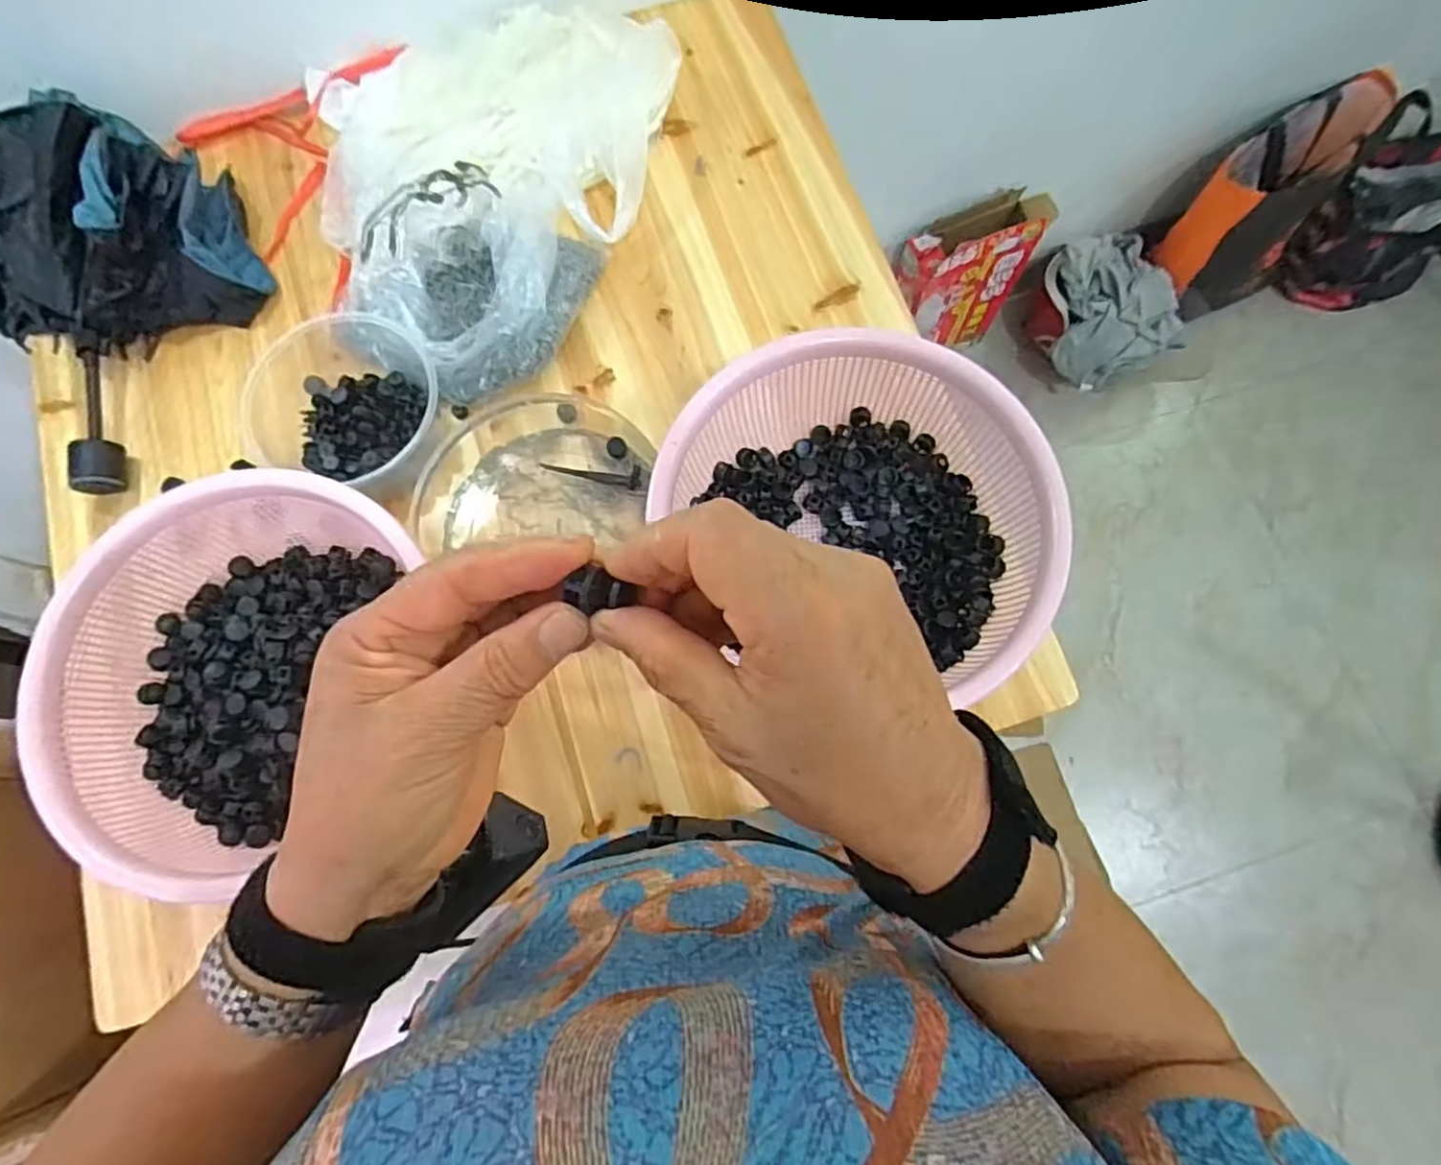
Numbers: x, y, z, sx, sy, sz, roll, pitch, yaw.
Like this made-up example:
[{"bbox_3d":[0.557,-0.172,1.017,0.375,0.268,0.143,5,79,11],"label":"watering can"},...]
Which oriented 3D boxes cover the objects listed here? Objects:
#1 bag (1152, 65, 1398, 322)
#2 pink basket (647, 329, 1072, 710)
[{"bbox_3d":[0.937,-0.662,1.247,0.234,0.391,0.135,23,42,-1],"label":"bag"},{"bbox_3d":[0.101,-0.039,0.538,0.252,0.116,0.264,0,77,1],"label":"pink basket"}]

